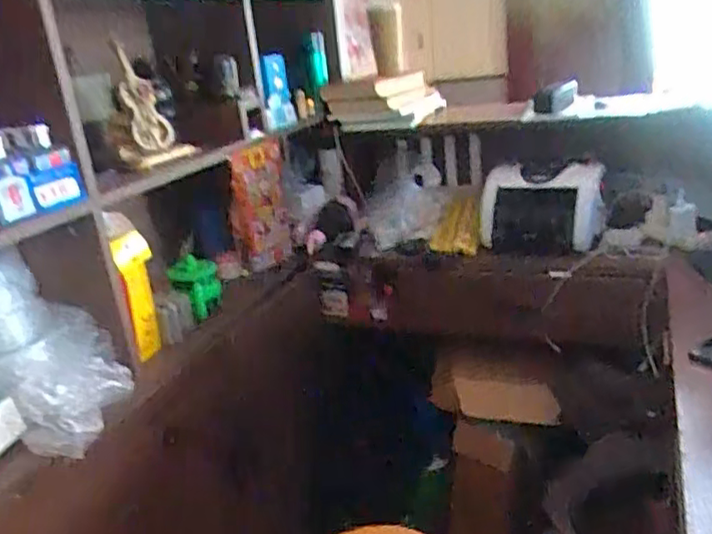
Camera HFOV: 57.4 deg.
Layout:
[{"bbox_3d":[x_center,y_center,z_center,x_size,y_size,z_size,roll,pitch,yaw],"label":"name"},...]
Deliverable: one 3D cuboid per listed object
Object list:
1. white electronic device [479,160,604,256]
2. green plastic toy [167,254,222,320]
[{"bbox_3d":[0.432,-0.146,1.521,0.262,0.076,0.263,2,65,28],"label":"white electronic device"},{"bbox_3d":[-0.307,0.038,1.261,0.091,0.131,0.056,-24,26,-38],"label":"green plastic toy"}]

